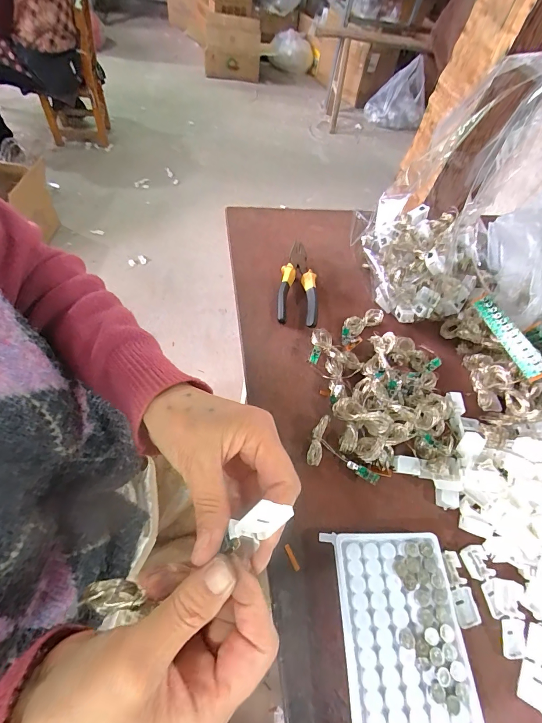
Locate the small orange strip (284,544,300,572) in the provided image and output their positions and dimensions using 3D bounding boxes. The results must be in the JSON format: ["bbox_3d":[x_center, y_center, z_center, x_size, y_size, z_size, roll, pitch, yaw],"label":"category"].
[{"bbox_3d":[0.019,0.173,0.297,0.005,0.004,0.022,-21,63,-20],"label":"small orange strip"}]

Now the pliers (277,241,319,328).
[{"bbox_3d":[0.039,-0.112,0.459,0.052,0.012,0.151,8,58,-3],"label":"pliers"}]

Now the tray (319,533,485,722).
[{"bbox_3d":[0.105,0.212,0.271,0.096,0.018,0.132,1,58,-8],"label":"tray"}]

